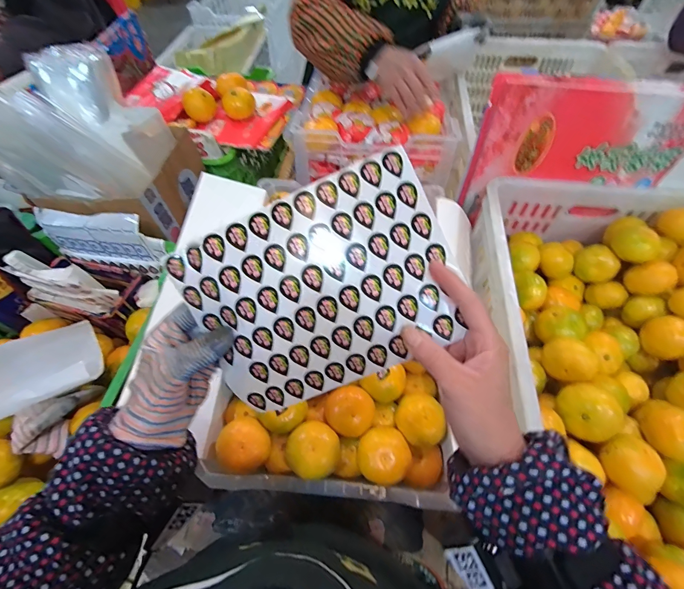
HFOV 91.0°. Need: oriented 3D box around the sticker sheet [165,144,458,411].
[{"bbox_3d":[-0.015,-0.002,0.291,0.219,0.022,0.166,-26,96,1],"label":"sticker sheet"}]

